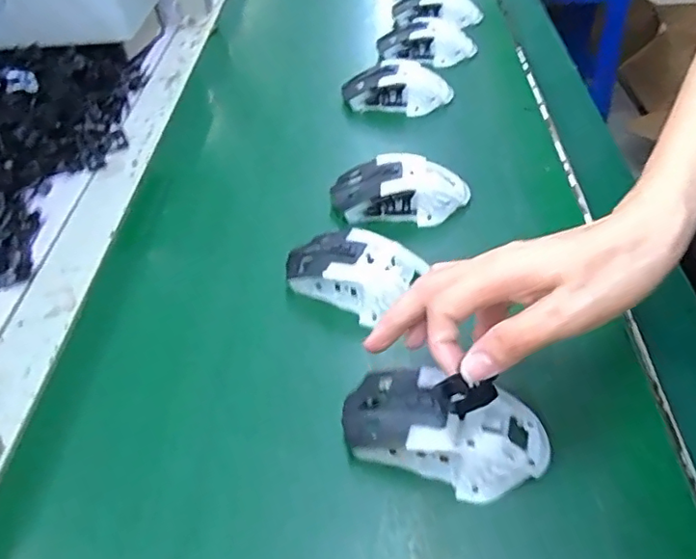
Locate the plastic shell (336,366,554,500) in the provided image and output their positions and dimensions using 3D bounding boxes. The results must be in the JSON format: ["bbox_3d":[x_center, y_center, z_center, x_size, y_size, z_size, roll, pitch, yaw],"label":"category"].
[{"bbox_3d":[0.055,0.078,0.315,0.119,0.040,0.072,4,47,10],"label":"plastic shell"}]

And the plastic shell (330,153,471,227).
[{"bbox_3d":[0.044,-0.074,0.472,0.115,0.046,0.059,3,47,9],"label":"plastic shell"}]

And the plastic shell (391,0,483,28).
[{"bbox_3d":[0.116,-0.362,0.733,0.118,0.034,0.060,17,51,21],"label":"plastic shell"}]

